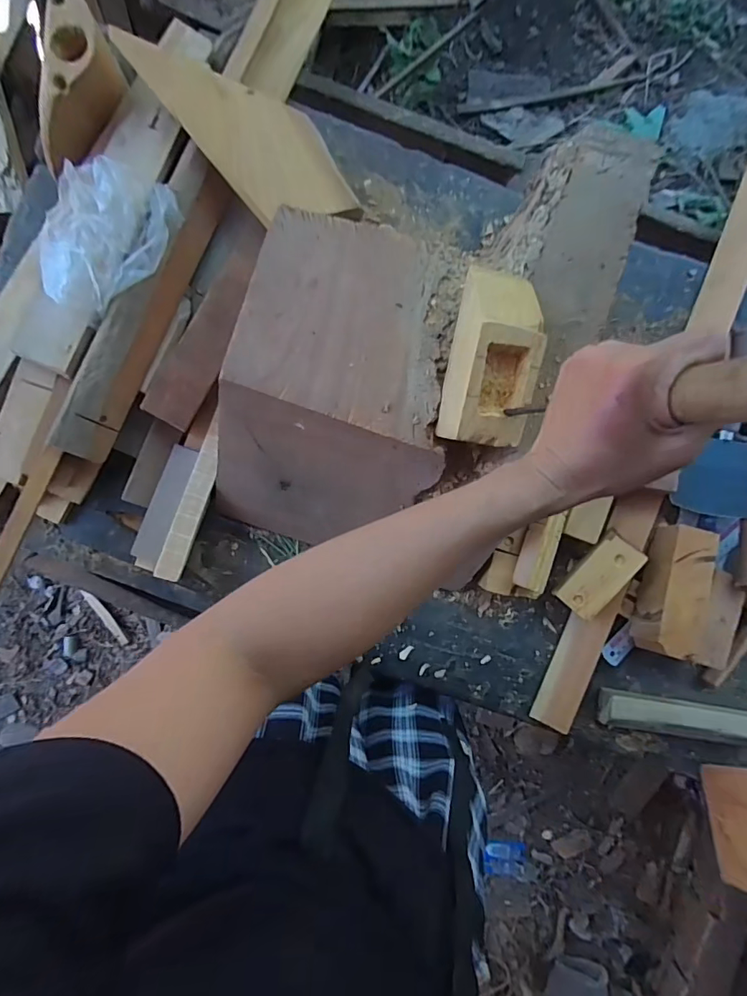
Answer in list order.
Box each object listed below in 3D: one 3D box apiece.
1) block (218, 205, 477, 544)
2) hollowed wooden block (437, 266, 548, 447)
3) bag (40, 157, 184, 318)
[{"bbox_3d":[-0.036,-0.096,0.510,0.215,0.146,0.313,17,91,-3],"label":"block"},{"bbox_3d":[0.111,-0.121,0.417,0.083,0.051,0.153,11,91,-3],"label":"hollowed wooden block"},{"bbox_3d":[-0.273,-0.263,0.481,0.111,0.042,0.154,27,90,-3],"label":"bag"}]

